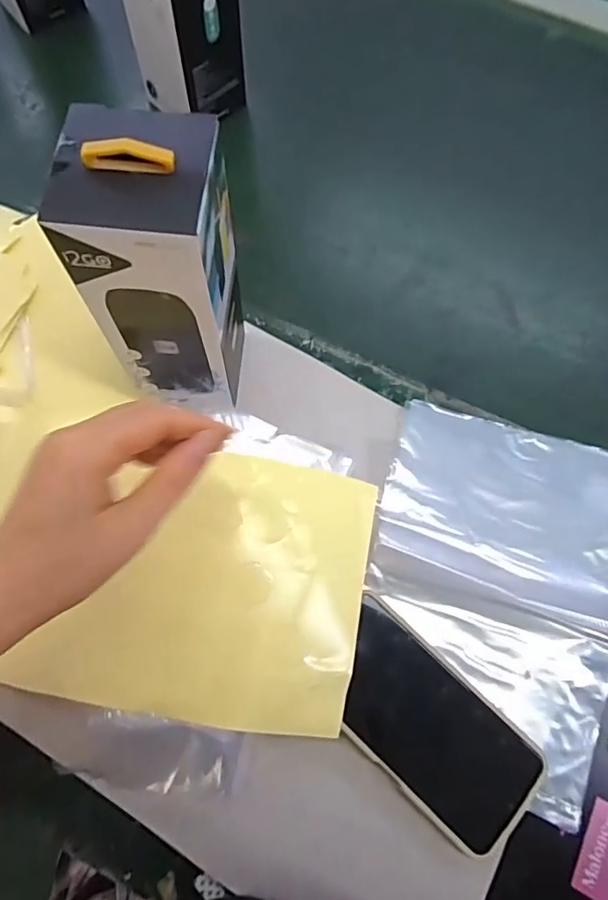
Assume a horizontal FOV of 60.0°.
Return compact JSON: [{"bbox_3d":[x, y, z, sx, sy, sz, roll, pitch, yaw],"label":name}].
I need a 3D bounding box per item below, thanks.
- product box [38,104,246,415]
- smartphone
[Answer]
[{"bbox_3d":[-0.086,-0.098,0.334,0.082,0.212,0.071,9,72,2],"label":"product box"},{"bbox_3d":[0.081,0.181,0.344,0.158,0.005,0.076,43,78,8],"label":"smartphone"}]

